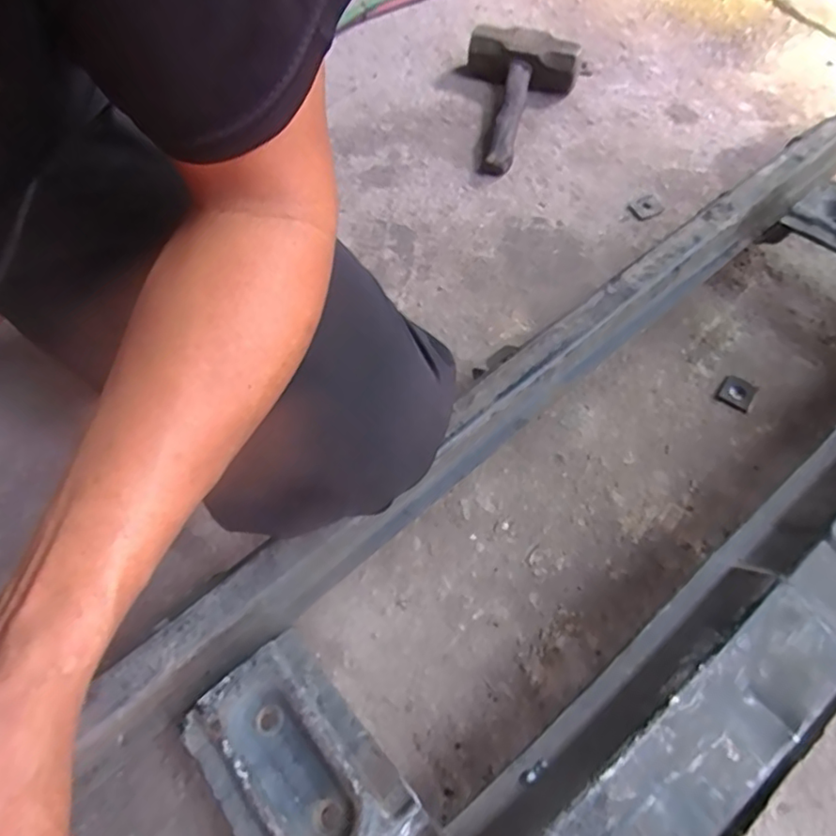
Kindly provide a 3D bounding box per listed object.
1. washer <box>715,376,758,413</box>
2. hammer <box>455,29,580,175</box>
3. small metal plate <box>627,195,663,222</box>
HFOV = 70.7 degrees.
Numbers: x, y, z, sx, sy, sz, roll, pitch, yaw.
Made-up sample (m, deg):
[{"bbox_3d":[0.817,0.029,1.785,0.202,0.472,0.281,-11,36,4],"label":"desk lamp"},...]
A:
[{"bbox_3d":[0.331,-0.026,0.614,0.033,0.008,0.036,30,66,17],"label":"washer"},{"bbox_3d":[0.133,-0.441,0.811,0.163,0.067,0.237,9,61,7],"label":"hammer"},{"bbox_3d":[0.293,-0.269,0.755,0.046,0.007,0.031,-31,64,-15],"label":"small metal plate"}]

